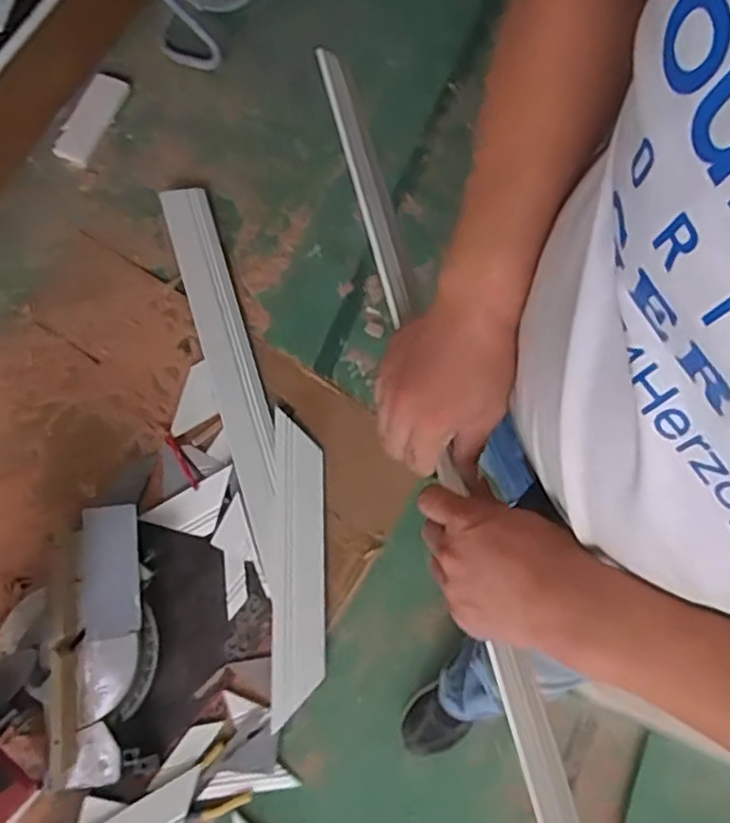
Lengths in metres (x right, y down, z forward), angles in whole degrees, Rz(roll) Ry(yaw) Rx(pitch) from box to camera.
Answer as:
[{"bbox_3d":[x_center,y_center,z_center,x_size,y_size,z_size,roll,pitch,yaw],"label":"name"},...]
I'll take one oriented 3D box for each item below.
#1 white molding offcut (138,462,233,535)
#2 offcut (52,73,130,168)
[{"bbox_3d":[-0.341,0.198,1.349,0.192,0.017,0.096,-28,78,-7],"label":"white molding offcut"},{"bbox_3d":[-0.647,-0.692,1.588,0.078,0.017,0.234,31,82,-24],"label":"offcut"}]

